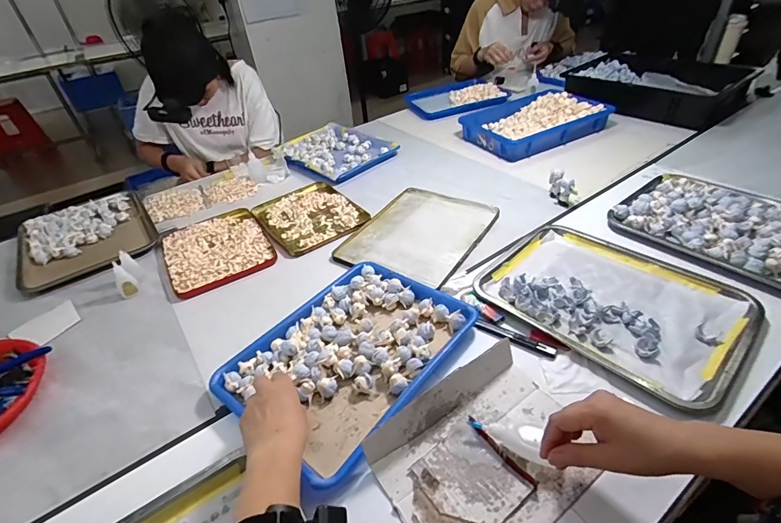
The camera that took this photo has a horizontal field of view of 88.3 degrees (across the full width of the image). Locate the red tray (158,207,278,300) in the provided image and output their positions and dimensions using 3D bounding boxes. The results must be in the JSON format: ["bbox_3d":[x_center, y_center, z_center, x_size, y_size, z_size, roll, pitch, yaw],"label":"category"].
[{"bbox_3d":[-0.372,-0.032,0.857,0.199,0.023,0.251,-25,42,-21],"label":"red tray"}]

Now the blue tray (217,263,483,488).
[{"bbox_3d":[-0.056,0.126,0.579,0.243,0.044,0.315,25,51,31],"label":"blue tray"}]

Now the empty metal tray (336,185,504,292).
[{"bbox_3d":[0.056,-0.058,0.819,0.240,0.029,0.279,22,47,31],"label":"empty metal tray"}]

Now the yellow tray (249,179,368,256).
[{"bbox_3d":[-0.189,-0.108,0.923,0.199,0.013,0.259,-30,47,-23],"label":"yellow tray"}]

